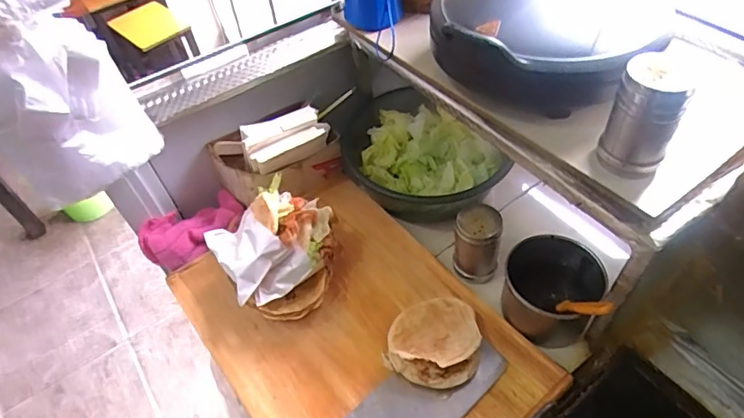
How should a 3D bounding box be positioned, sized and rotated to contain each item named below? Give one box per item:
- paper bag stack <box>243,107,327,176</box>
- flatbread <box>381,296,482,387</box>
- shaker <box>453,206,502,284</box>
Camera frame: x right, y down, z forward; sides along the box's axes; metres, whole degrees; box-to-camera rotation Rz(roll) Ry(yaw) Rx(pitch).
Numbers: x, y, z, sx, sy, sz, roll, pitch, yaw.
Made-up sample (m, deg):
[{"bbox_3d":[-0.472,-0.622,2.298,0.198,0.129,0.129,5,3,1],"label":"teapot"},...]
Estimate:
[{"bbox_3d":[-0.128,-0.105,0.749,0.125,0.049,0.069,-28,53,-16],"label":"paper bag stack"},{"bbox_3d":[0.077,0.158,0.617,0.110,0.042,0.109,-3,50,4],"label":"flatbread"},{"bbox_3d":[0.143,0.053,0.691,0.067,0.115,0.064,-3,50,4],"label":"shaker"}]

